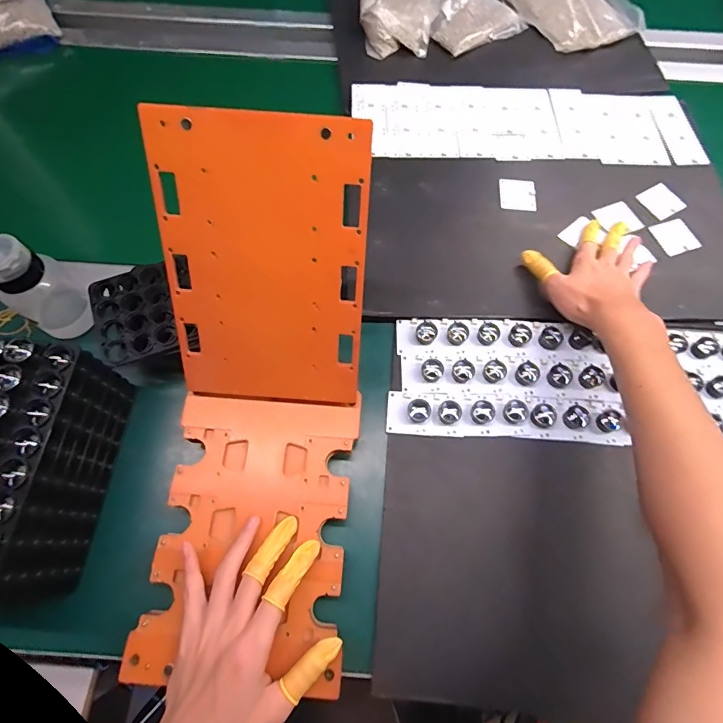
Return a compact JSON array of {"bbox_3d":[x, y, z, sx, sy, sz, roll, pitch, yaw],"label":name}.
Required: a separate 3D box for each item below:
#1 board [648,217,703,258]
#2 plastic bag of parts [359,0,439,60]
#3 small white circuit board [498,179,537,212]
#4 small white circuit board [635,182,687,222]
[{"bbox_3d":[0.388,-0.155,0.517,0.050,0.004,0.047,-18,70,-6],"label":"board"},{"bbox_3d":[0.057,-0.562,0.659,0.122,0.048,0.175,6,69,3],"label":"plastic bag of parts"},{"bbox_3d":[0.200,-0.213,0.535,0.047,0.004,0.050,3,69,1],"label":"small white circuit board"},{"bbox_3d":[0.382,-0.205,0.535,0.048,0.004,0.047,-25,71,-9],"label":"small white circuit board"}]

